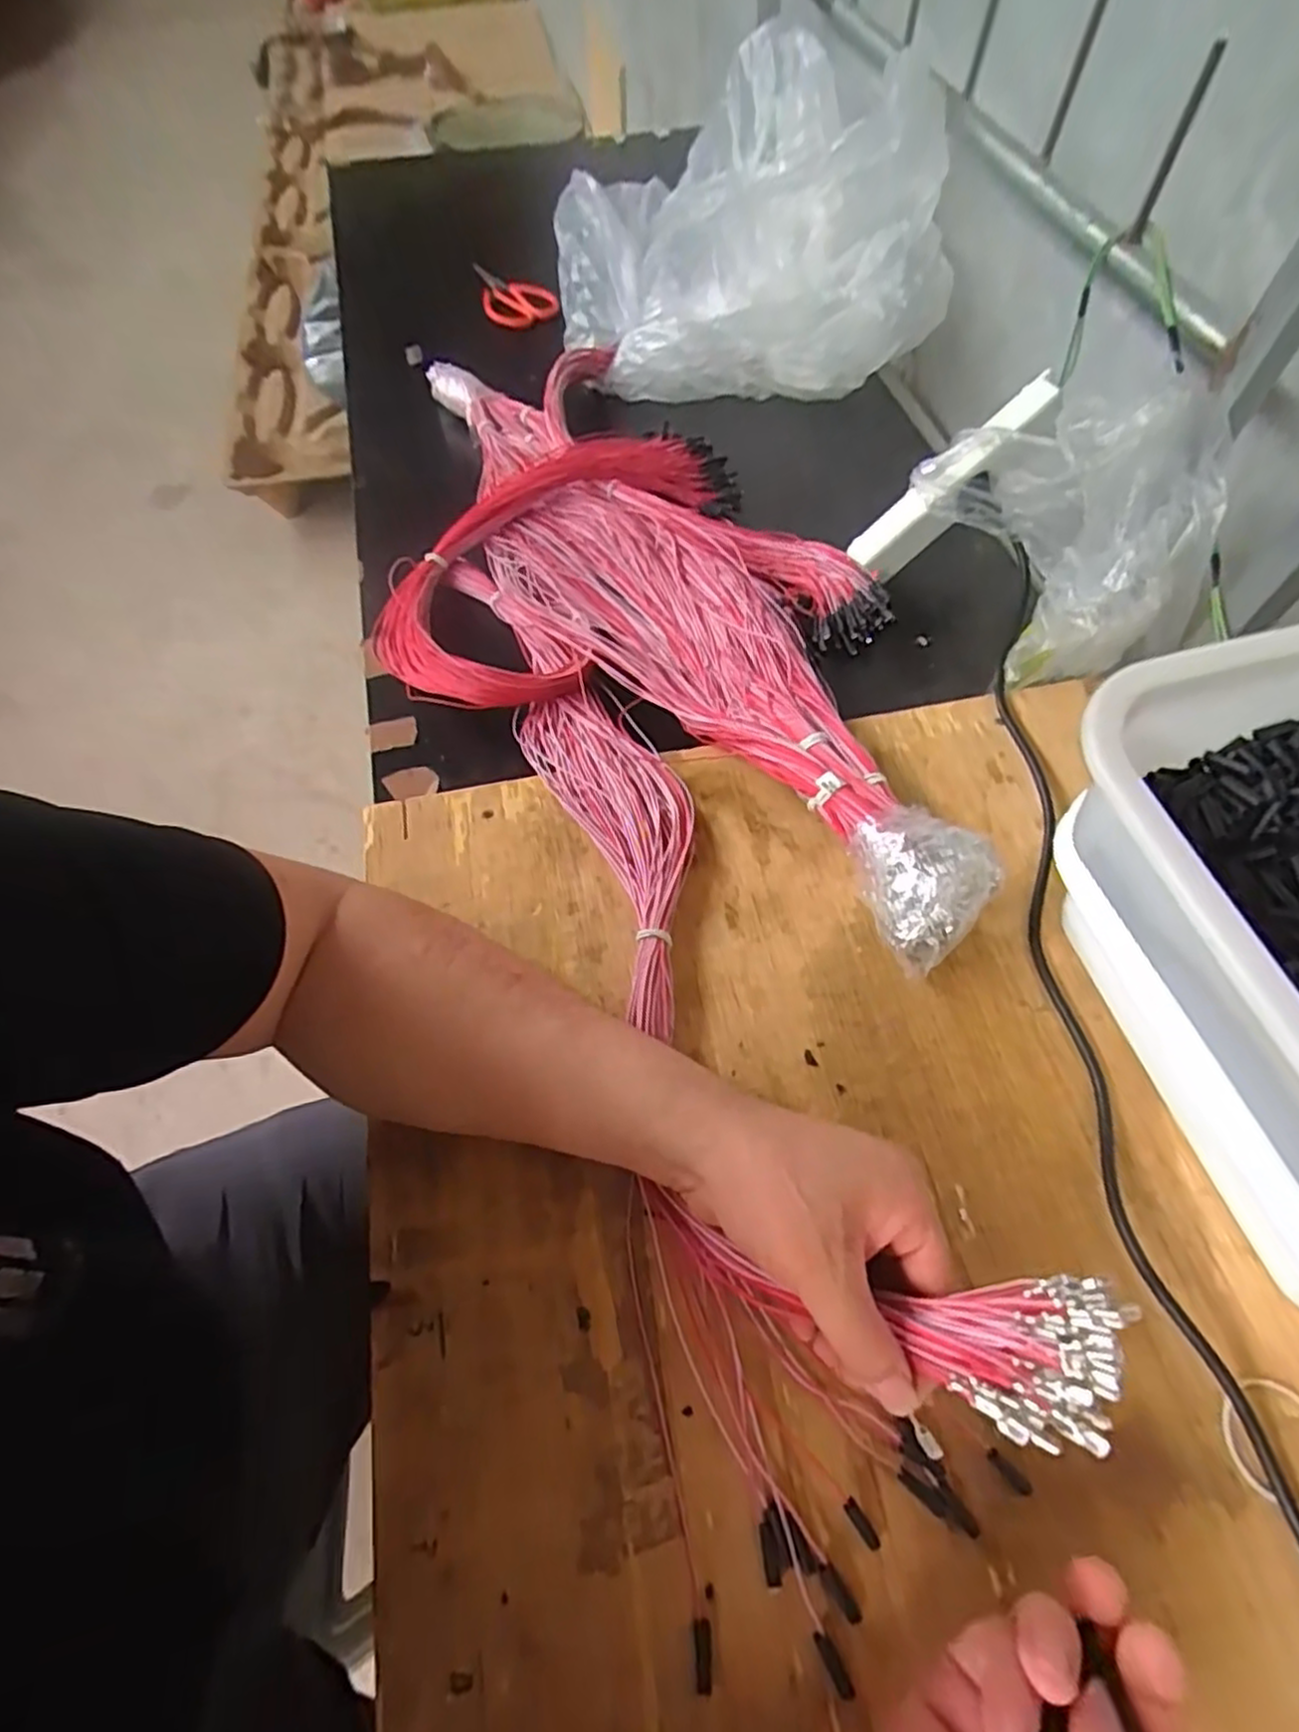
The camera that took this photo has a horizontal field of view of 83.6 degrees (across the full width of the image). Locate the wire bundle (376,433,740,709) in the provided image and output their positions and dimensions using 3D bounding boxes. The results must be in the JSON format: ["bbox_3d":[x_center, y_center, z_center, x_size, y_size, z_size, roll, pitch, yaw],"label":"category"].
[{"bbox_3d":[-0.079,-0.291,0.650,0.220,0.036,0.380,21,63,10],"label":"wire bundle"}]

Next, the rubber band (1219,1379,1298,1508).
[{"bbox_3d":[0.277,0.253,0.318,0.046,0.004,0.048,-17,61,-8],"label":"rubber band"}]

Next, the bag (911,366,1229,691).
[{"bbox_3d":[0.296,-0.255,0.523,0.119,0.150,0.199,-11,60,-5],"label":"bag"}]

